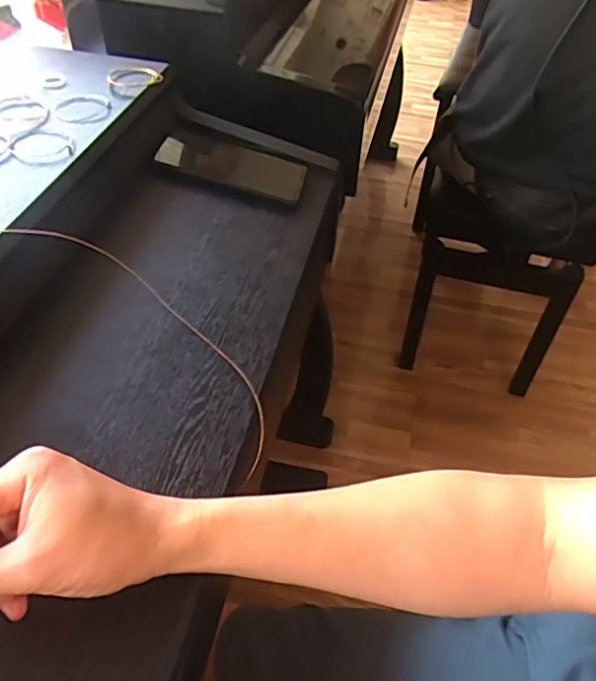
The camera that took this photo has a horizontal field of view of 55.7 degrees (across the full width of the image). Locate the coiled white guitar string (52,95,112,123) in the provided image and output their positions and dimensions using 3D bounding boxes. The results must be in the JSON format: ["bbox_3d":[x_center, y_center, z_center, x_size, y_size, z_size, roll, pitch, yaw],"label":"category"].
[{"bbox_3d":[-0.212,-0.223,0.546,0.053,0.005,0.056,8,46,5],"label":"coiled white guitar string"}]

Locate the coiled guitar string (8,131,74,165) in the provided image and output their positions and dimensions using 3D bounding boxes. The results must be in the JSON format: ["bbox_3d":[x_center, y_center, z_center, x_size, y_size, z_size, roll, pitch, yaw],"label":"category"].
[{"bbox_3d":[-0.224,-0.168,0.493,0.051,0.005,0.055,-19,50,-20],"label":"coiled guitar string"}]

